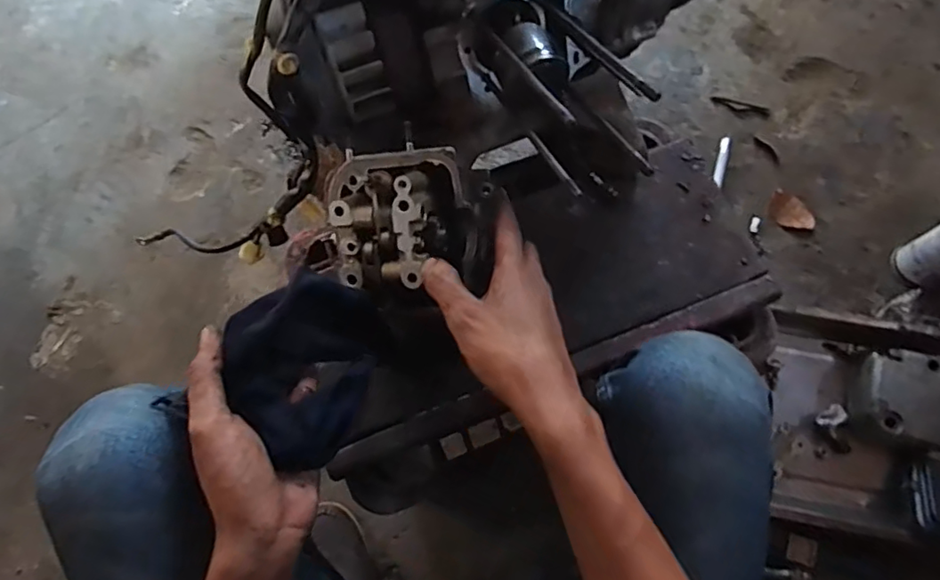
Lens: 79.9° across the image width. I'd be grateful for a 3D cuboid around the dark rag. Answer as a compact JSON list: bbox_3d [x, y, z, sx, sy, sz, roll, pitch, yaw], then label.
[{"bbox_3d":[-0.113,0.052,0.379,0.085,0.066,0.124,17,78,4],"label":"dark rag"}]

